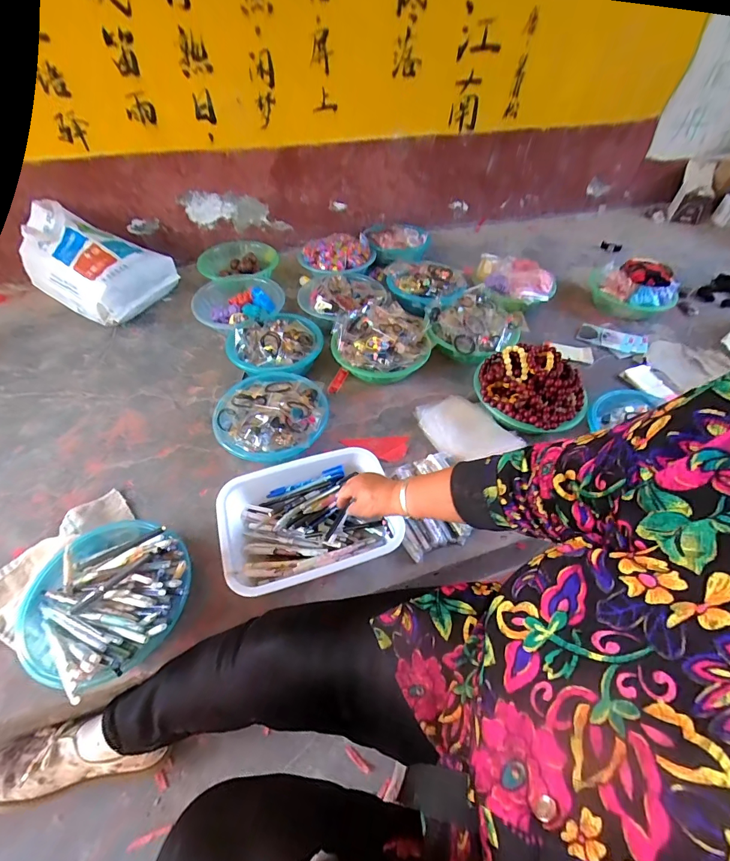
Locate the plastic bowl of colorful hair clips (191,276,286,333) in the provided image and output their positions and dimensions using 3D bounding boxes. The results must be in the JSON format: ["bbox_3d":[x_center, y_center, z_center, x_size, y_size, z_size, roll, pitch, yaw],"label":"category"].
[{"bbox_3d":[-0.361,-0.347,1.079,0.230,0.073,0.225,1,50,-1],"label":"plastic bowl of colorful hair clips"}]

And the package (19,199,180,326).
[{"bbox_3d":[-0.762,-0.484,1.099,0.350,0.226,0.264,26,54,19],"label":"package"}]

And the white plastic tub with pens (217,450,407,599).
[{"bbox_3d":[-0.092,0.154,0.666,0.298,0.067,0.218,-13,52,-12],"label":"white plastic tub with pens"}]

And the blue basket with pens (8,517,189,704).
[{"bbox_3d":[-0.375,0.246,0.563,0.242,0.109,0.219,17,52,12],"label":"blue basket with pens"}]

